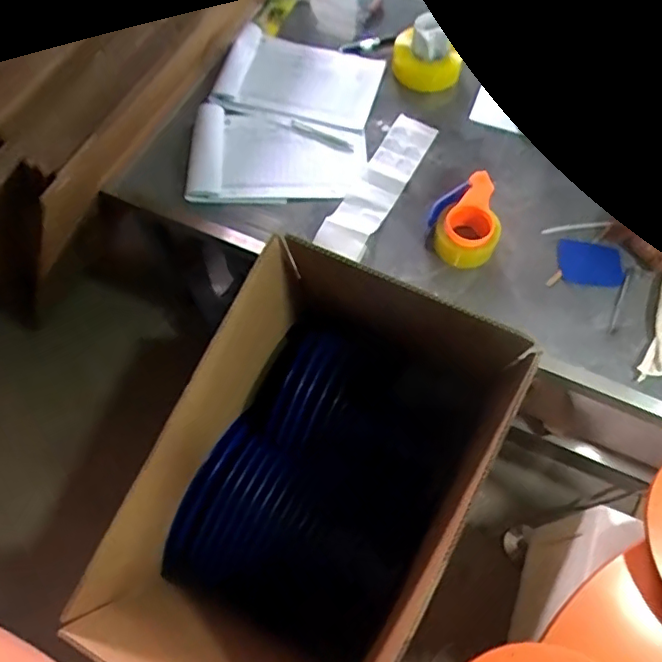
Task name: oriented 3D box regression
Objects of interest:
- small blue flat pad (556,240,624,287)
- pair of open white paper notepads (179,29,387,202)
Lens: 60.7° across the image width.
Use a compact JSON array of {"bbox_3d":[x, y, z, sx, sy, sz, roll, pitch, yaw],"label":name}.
[{"bbox_3d":[0.437,-0.113,0.956,0.103,0.012,0.080,9,64,5],"label":"small blue flat pad"},{"bbox_3d":[-0.087,-0.407,1.115,0.326,0.076,0.450,8,62,5],"label":"pair of open white paper notepads"}]

